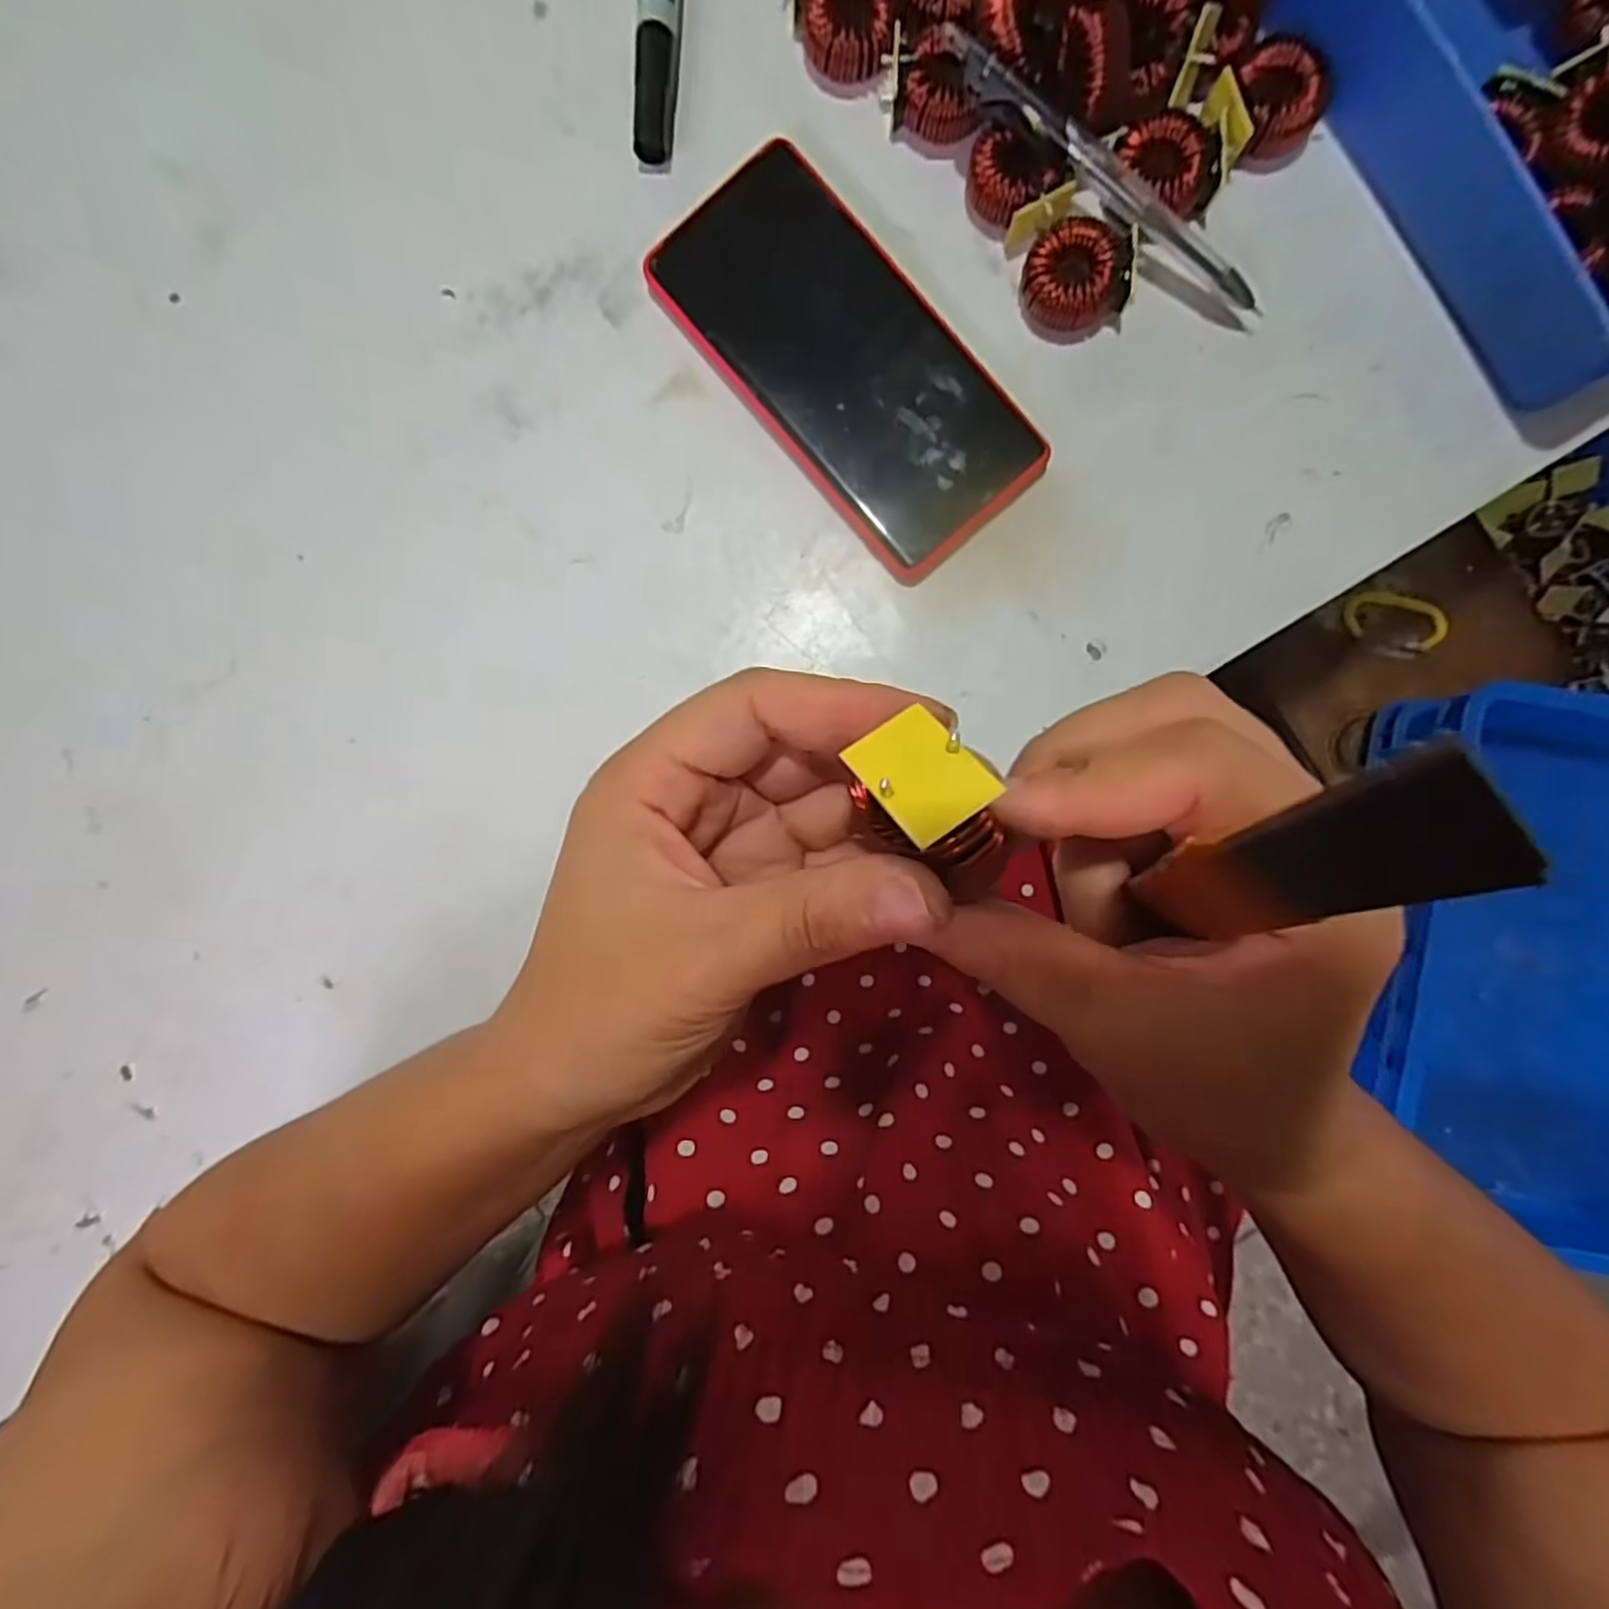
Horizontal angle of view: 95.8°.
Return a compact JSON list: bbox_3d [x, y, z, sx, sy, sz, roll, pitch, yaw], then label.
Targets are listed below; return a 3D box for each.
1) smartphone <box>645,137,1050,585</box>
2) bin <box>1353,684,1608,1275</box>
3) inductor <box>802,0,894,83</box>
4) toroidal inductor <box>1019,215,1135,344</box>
[{"bbox_3d":[0.017,-0.173,0.289,0.075,0.010,0.164,-40,91,3],"label":"smartphone"},{"bbox_3d":[0.625,0.145,0.589,0.316,0.098,0.431,9,93,1],"label":"bin"},{"bbox_3d":[0.017,-0.303,0.286,0.034,0.023,0.030,9,93,1],"label":"inductor"},{"bbox_3d":[0.105,-0.203,0.281,0.040,0.017,0.035,4,93,1],"label":"toroidal inductor"}]

